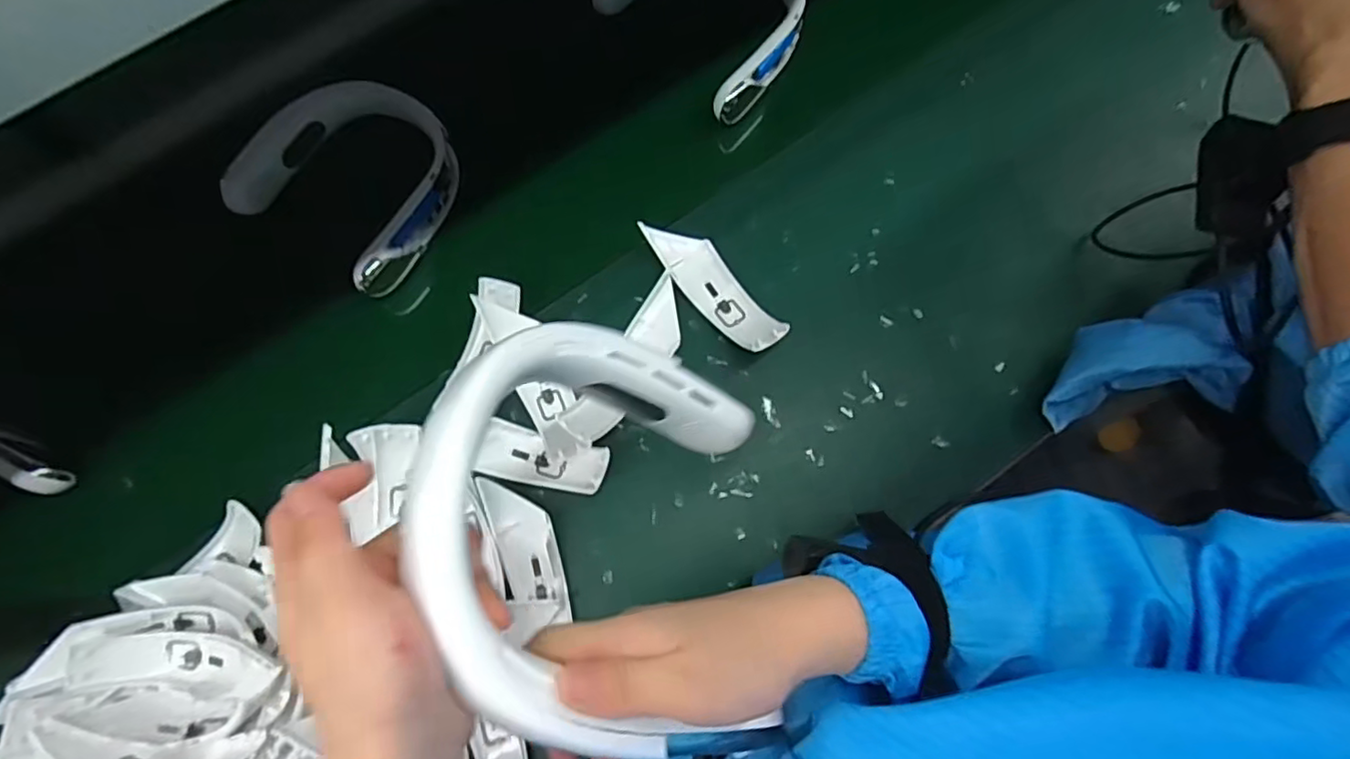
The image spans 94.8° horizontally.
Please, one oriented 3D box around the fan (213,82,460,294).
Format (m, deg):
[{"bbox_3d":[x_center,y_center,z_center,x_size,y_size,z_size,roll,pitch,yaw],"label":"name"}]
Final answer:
[{"bbox_3d":[-0.330,-0.216,0.654,0.190,0.060,0.198,32,79,9],"label":"fan"}]

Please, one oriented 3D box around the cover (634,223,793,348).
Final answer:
[{"bbox_3d":[0.038,-0.096,0.608,0.053,0.051,0.178,-35,78,-7],"label":"cover"}]

